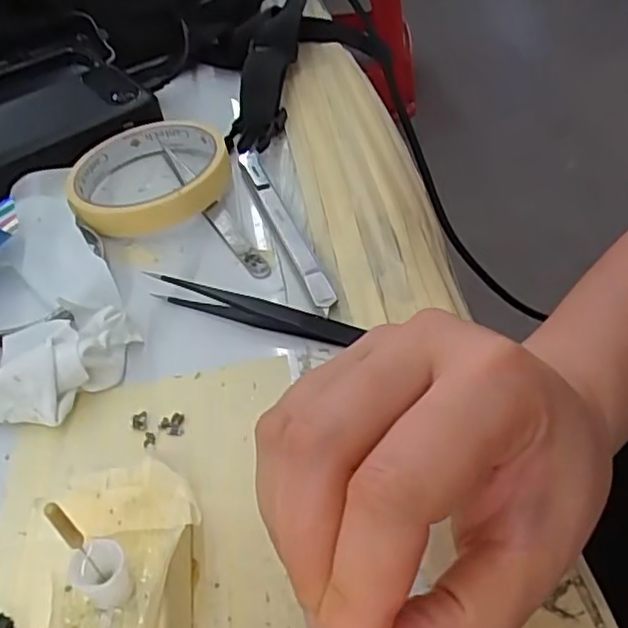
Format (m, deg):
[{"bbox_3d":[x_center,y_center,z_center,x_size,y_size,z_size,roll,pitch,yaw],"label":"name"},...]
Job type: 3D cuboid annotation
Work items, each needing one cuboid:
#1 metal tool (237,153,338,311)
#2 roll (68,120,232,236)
[{"bbox_3d":[-0.016,-0.046,0.337,0.012,0.009,0.126,-18,48,-11],"label":"metal tool"},{"bbox_3d":[-0.091,-0.080,0.368,0.086,0.021,0.086,-3,47,3],"label":"roll"}]

